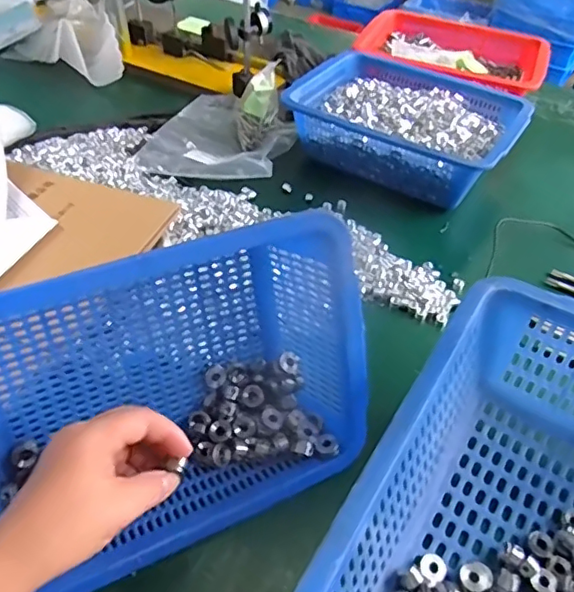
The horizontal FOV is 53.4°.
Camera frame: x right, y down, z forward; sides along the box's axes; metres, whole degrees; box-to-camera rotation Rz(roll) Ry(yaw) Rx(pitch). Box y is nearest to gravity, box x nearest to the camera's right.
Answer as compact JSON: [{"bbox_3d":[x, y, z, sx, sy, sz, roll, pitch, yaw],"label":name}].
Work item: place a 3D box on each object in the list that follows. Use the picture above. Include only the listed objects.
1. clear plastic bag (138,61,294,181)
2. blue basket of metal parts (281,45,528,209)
[{"bbox_3d":[-0.093,-0.248,0.822,0.182,0.089,0.225,12,45,8],"label":"clear plastic bag"},{"bbox_3d":[0.179,-0.250,0.842,0.306,0.089,0.227,28,49,22],"label":"blue basket of metal parts"}]

